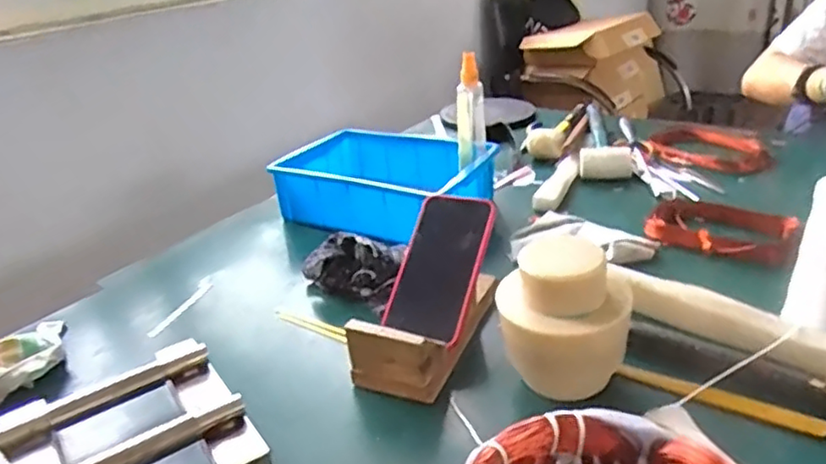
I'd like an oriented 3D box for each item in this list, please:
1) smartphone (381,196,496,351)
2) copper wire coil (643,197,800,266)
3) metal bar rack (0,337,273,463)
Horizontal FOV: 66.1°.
[{"bbox_3d":[0.024,0.039,0.642,0.082,0.014,0.168,5,61,30],"label":"smartphone"},{"bbox_3d":[0.388,-0.007,0.799,0.161,0.024,0.140,14,32,34],"label":"copper wire coil"},{"bbox_3d":[-0.236,0.174,0.528,0.180,0.046,0.189,-20,30,-28],"label":"metal bar rack"}]

